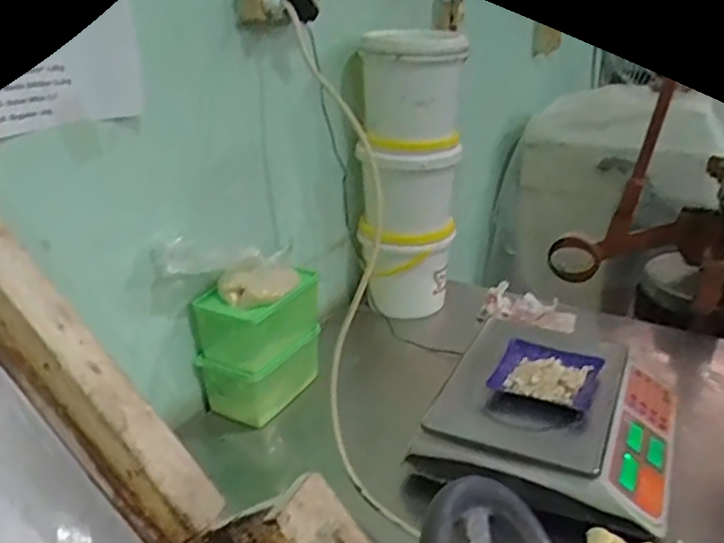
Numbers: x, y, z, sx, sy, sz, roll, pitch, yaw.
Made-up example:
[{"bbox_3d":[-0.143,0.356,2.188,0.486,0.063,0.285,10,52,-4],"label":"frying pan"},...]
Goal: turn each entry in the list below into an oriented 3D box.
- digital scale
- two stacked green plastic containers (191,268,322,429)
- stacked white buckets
[{"bbox_3d":[0.285,0.191,0.940,0.311,0.104,0.322,11,27,25],"label":"digital scale"},{"bbox_3d":[-0.166,0.118,1.084,0.129,0.196,0.180,12,28,28],"label":"two stacked green plastic containers"},{"bbox_3d":[0.093,-0.173,1.271,0.199,0.540,0.206,1,24,5],"label":"stacked white buckets"}]

